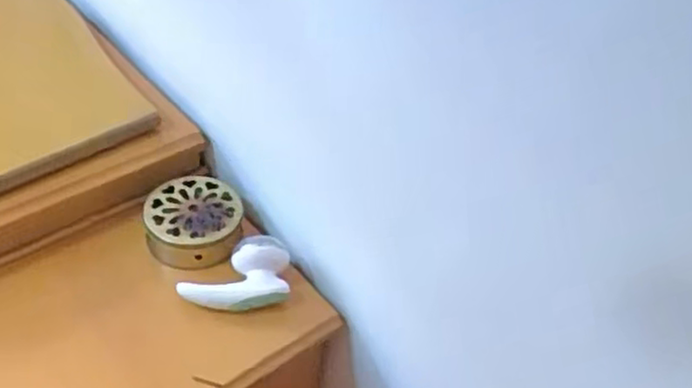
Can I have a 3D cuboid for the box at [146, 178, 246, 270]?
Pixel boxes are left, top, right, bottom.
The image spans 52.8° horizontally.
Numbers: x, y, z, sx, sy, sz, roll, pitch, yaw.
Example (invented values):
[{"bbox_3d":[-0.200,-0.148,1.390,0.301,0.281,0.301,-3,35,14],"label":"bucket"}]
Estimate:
[{"bbox_3d":[-0.229,0.041,1.055,0.139,0.056,0.136,3,47,-3],"label":"box"}]

